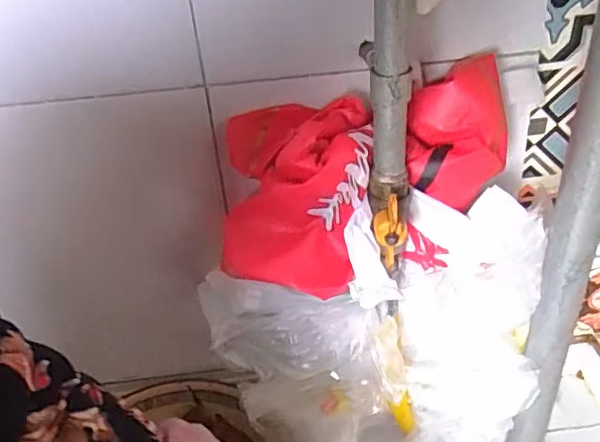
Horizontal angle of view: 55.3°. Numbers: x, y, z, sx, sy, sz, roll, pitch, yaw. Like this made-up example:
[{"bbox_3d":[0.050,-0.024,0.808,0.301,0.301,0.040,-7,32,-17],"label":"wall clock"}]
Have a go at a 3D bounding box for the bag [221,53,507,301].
[{"bbox_3d":[0.042,-0.028,0.418,0.209,0.138,0.108,1,34,9],"label":"bag"}]

